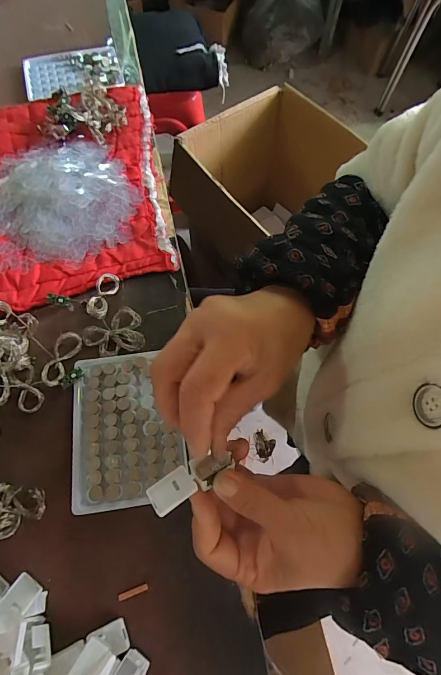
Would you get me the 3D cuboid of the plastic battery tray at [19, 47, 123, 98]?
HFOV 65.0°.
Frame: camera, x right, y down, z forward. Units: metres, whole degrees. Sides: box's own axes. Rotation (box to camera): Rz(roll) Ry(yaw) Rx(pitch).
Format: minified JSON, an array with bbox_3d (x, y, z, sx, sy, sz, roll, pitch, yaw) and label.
[{"bbox_3d":[-0.210,-0.378,0.489,0.131,0.013,0.093,-16,69,-7],"label":"plastic battery tray"}]

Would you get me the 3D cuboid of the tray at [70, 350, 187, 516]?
[{"bbox_3d":[-0.083,0.076,0.301,0.093,0.008,0.127,-8,68,-4],"label":"tray"}]

